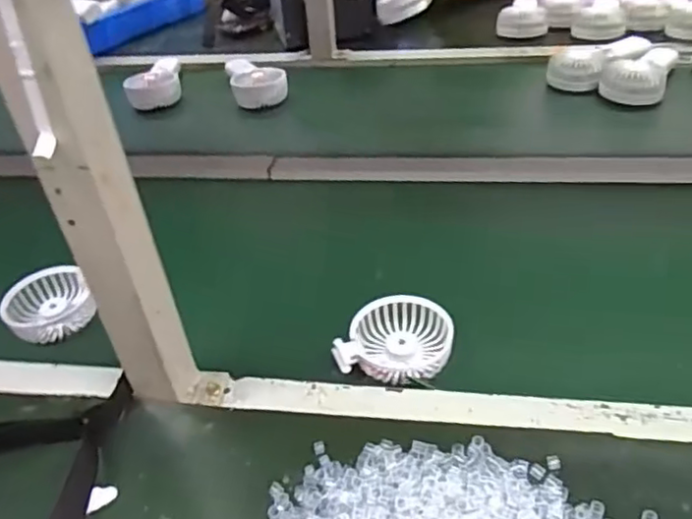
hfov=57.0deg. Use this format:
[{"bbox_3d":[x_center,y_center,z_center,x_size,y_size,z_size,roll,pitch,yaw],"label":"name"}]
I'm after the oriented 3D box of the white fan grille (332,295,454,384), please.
[{"bbox_3d":[0.047,0.071,0.581,0.096,0.022,0.092,6,41,14],"label":"white fan grille"}]

